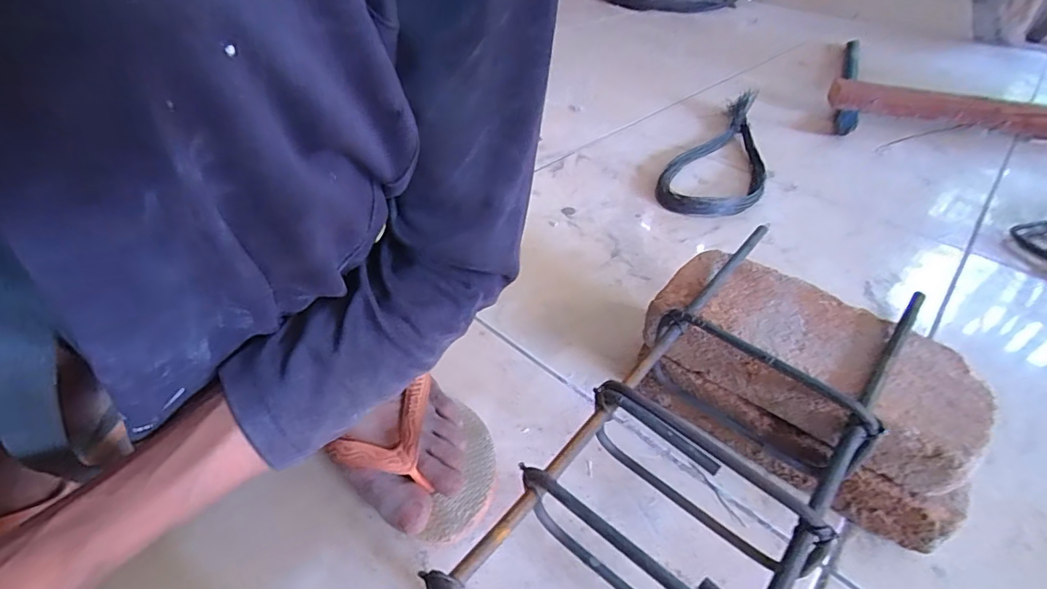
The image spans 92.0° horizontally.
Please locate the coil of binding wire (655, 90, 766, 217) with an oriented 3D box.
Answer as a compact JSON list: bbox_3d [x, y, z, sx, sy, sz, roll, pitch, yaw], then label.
[{"bbox_3d":[0.303,-0.226,0.782,0.141,0.035,0.374,10,46,21],"label":"coil of binding wire"}]

